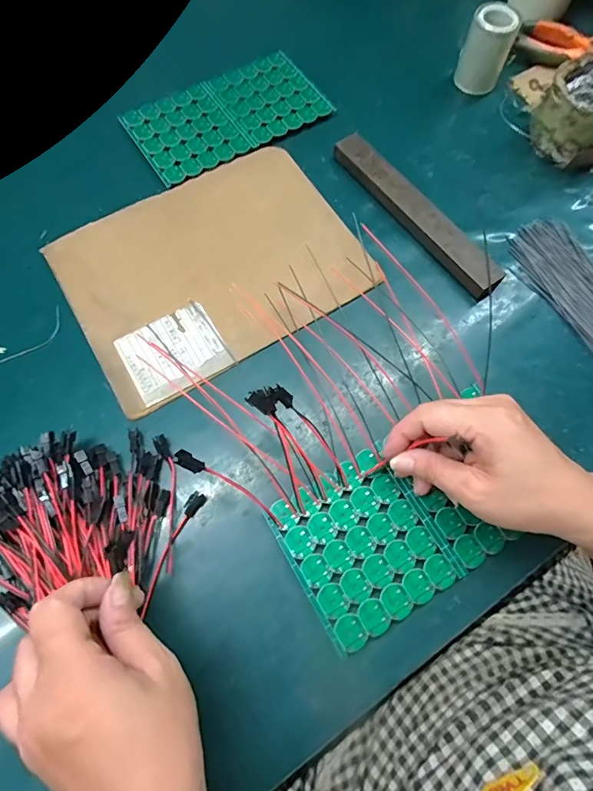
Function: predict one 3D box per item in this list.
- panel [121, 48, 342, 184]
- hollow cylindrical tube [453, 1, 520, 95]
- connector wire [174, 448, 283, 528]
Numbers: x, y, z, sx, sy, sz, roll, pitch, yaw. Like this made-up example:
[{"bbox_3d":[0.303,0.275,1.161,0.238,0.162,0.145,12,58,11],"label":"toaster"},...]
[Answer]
[{"bbox_3d":[-0.074,-0.303,0.464,0.202,0.004,0.114,-33,73,-13],"label":"panel"},{"bbox_3d":[0.203,-0.369,0.467,0.048,0.067,0.043,23,70,7],"label":"hollow cylindrical tube"},{"bbox_3d":[-0.040,0.062,0.281,0.008,0.100,0.009,9,62,46],"label":"connector wire"}]

